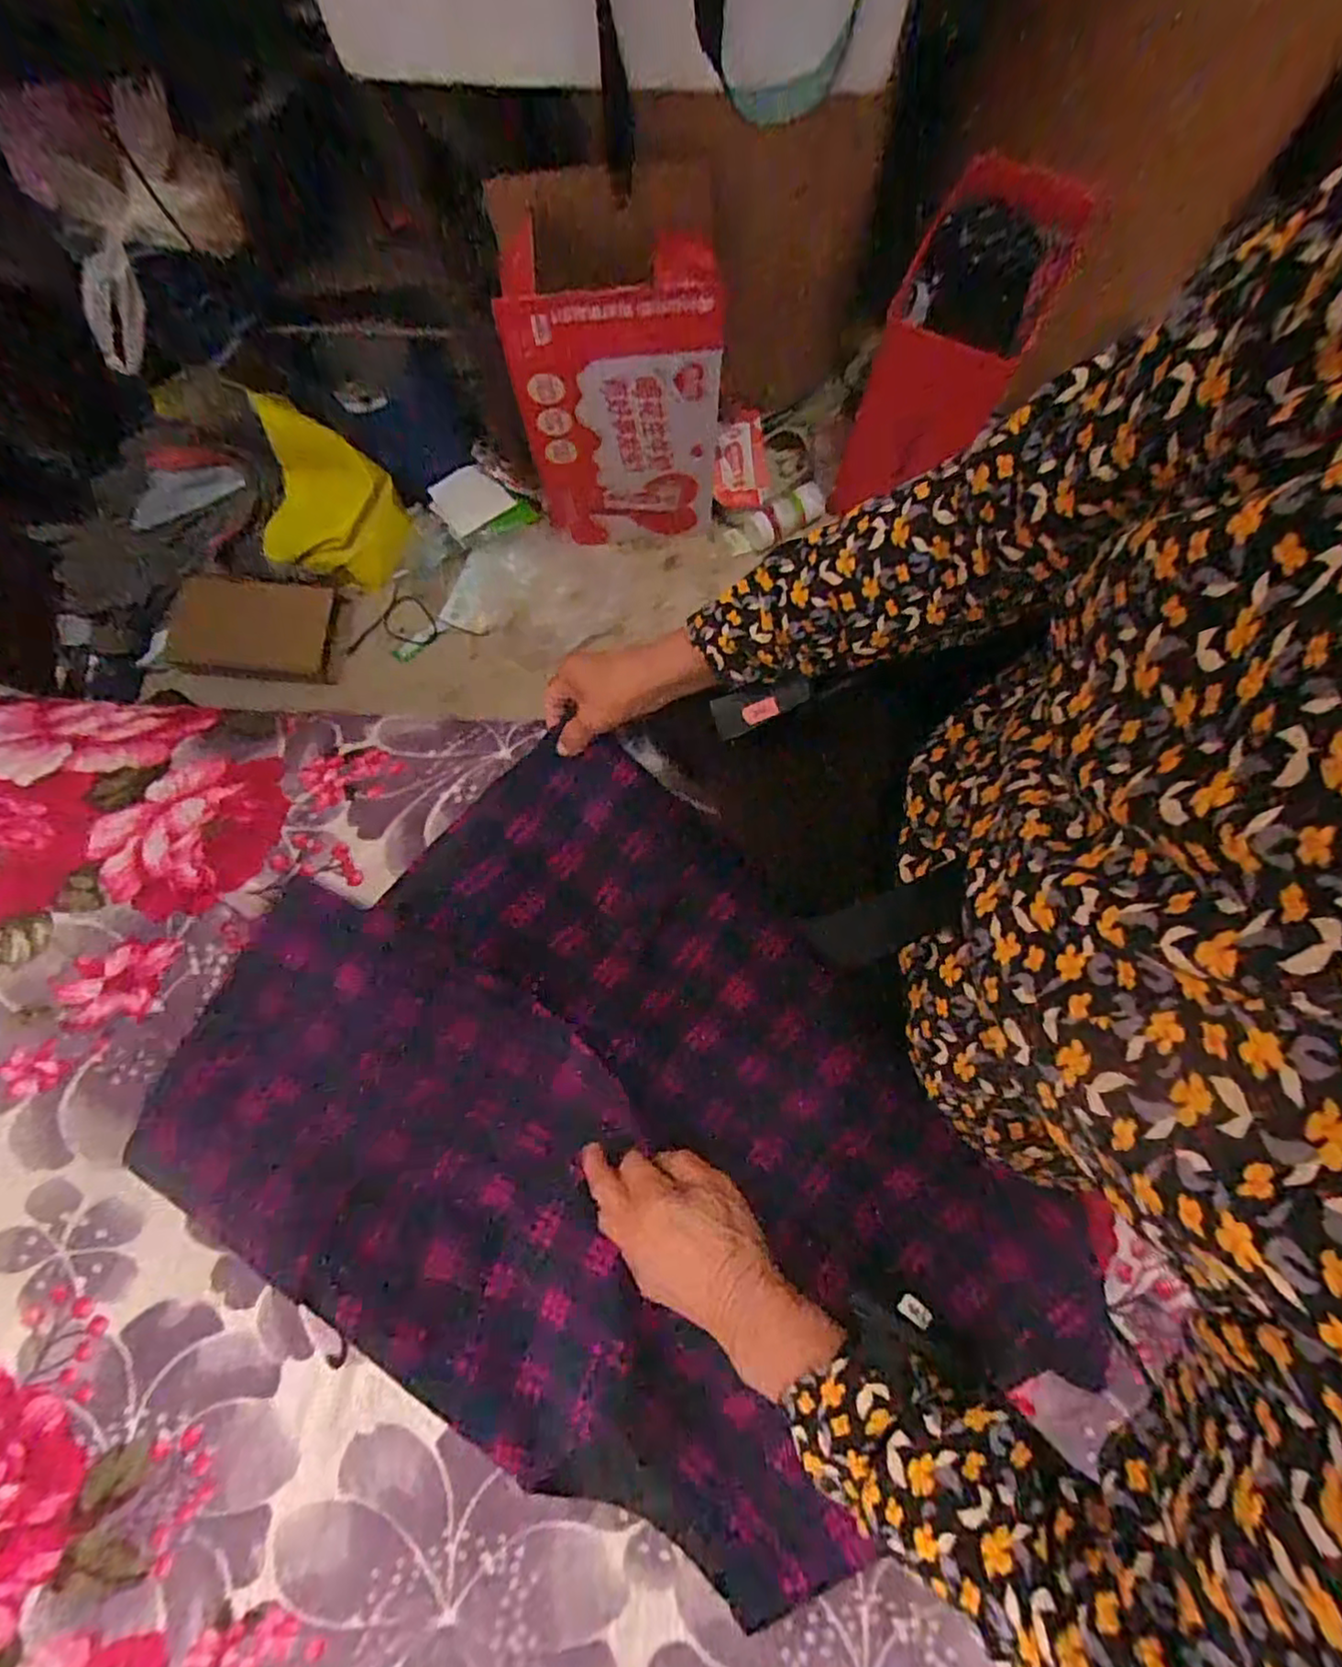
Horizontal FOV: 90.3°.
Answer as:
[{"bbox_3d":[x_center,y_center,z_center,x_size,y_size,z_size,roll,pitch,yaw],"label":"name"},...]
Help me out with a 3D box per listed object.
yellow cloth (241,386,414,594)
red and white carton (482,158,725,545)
[{"bbox_3d":[-0.472,-0.460,0.909,0.175,0.206,0.131,9,68,3],"label":"yellow cloth"},{"bbox_3d":[-0.063,-0.532,0.837,0.243,0.422,0.168,-7,68,-4],"label":"red and white carton"}]

